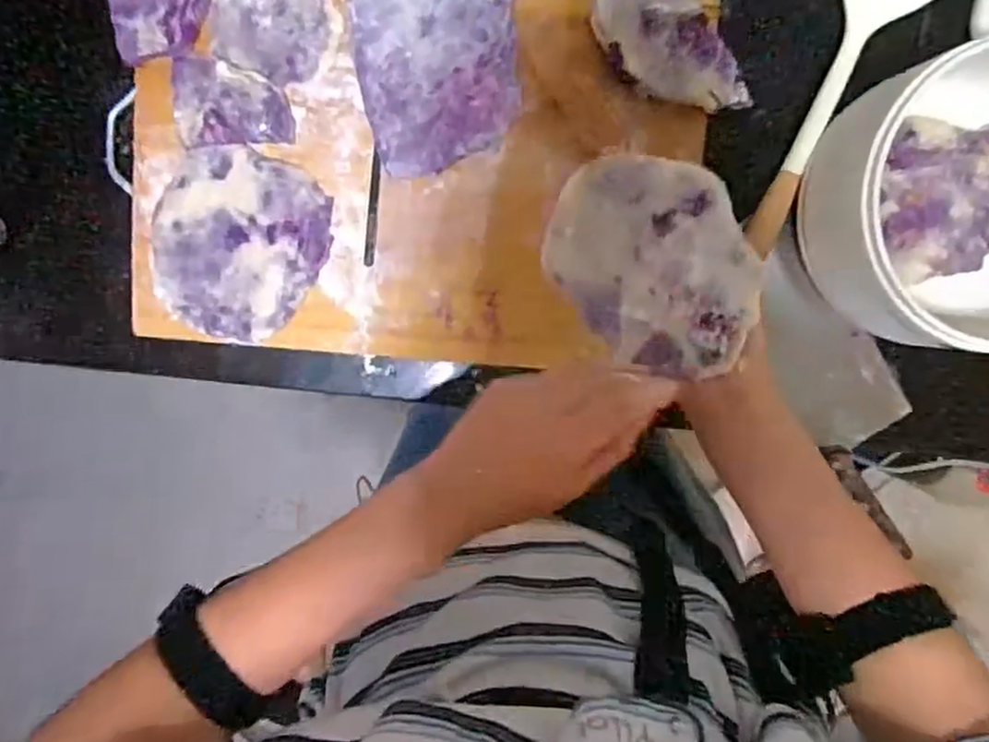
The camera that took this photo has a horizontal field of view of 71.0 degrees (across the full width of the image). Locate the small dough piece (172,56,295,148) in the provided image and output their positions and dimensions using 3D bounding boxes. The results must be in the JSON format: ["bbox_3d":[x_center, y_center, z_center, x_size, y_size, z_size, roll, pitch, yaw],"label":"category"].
[{"bbox_3d":[-0.195,-0.200,0.509,0.082,0.021,0.064,-4,98,0],"label":"small dough piece"}]

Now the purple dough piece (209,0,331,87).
[{"bbox_3d":[-0.165,-0.273,0.508,0.086,0.005,0.111,5,98,-1],"label":"purple dough piece"}]

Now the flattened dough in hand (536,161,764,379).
[{"bbox_3d":[0.097,-0.065,0.411,0.107,0.016,0.137,-35,76,5],"label":"flattened dough in hand"}]

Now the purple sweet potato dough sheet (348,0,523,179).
[{"bbox_3d":[-0.040,-0.234,0.512,0.117,0.013,0.161,-9,98,1],"label":"purple sweet potato dough sheet"}]

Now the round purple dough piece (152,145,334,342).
[{"bbox_3d":[-0.198,-0.096,0.531,0.124,0.008,0.140,31,96,-4],"label":"round purple dough piece"}]

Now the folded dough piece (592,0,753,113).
[{"bbox_3d":[0.120,-0.247,0.508,0.076,0.022,0.147,-31,97,4],"label":"folded dough piece"}]

